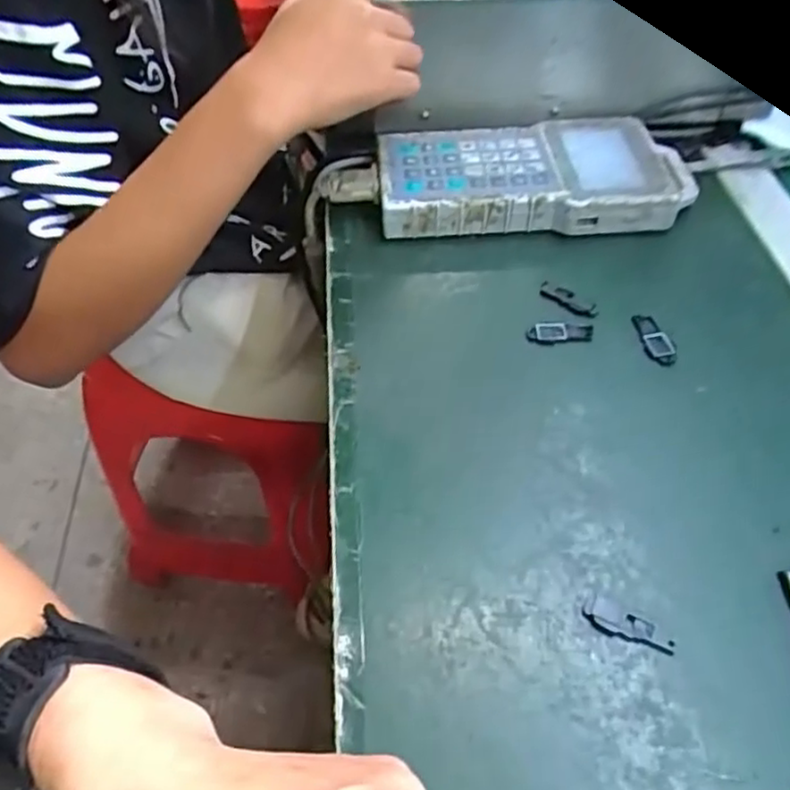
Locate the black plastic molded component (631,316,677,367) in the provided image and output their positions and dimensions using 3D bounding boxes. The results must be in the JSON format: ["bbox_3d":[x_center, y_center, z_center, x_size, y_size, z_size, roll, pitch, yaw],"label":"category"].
[{"bbox_3d":[0.157,-0.035,0.427,0.017,0.004,0.040,-14,49,-10],"label":"black plastic molded component"}]

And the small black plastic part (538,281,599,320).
[{"bbox_3d":[0.111,-0.061,0.448,0.039,0.004,0.013,29,55,25],"label":"small black plastic part"}]

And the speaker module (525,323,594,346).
[{"bbox_3d":[0.102,-0.038,0.432,0.041,0.004,0.016,-3,48,-1],"label":"speaker module"}]

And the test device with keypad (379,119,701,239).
[{"bbox_3d":[0.102,-0.160,0.514,0.223,0.038,0.103,-3,48,0],"label":"test device with keypad"}]

